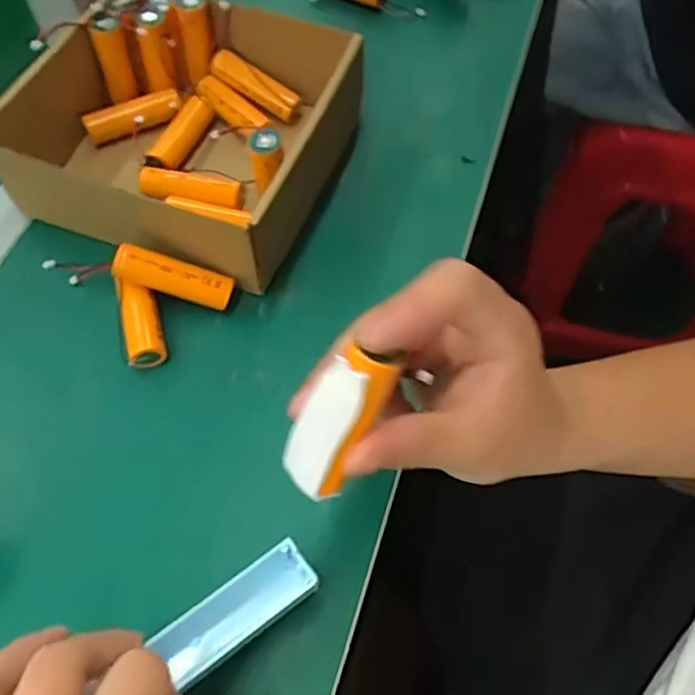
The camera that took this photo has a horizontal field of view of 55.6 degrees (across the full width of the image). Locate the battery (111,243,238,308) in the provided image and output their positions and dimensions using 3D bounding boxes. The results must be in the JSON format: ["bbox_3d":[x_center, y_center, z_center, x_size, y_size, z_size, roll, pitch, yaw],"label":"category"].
[{"bbox_3d":[-0.108,-0.045,0.413,0.073,0.021,0.018,17,59,-14],"label":"battery"}]

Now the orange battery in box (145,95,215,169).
[{"bbox_3d":[-0.131,-0.165,0.516,0.074,0.020,0.016,-36,55,31],"label":"orange battery in box"}]

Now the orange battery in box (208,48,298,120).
[{"bbox_3d":[-0.072,-0.203,0.507,0.076,0.016,0.021,34,65,4],"label":"orange battery in box"}]

